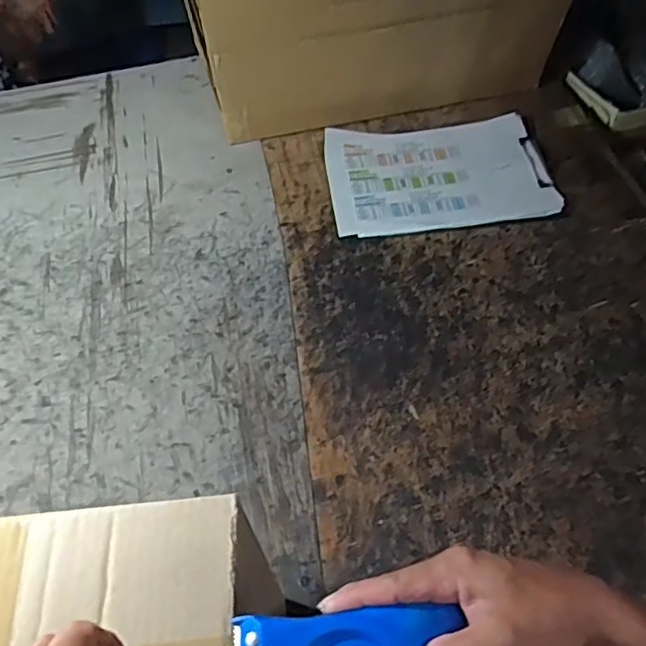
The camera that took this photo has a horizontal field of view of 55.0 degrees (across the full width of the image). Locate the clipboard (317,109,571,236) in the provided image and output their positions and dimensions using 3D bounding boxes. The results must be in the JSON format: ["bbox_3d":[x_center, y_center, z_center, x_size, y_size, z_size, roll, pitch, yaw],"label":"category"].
[{"bbox_3d":[0.174,-0.228,0.945,0.321,0.023,0.211,-5,55,-1],"label":"clipboard"}]

